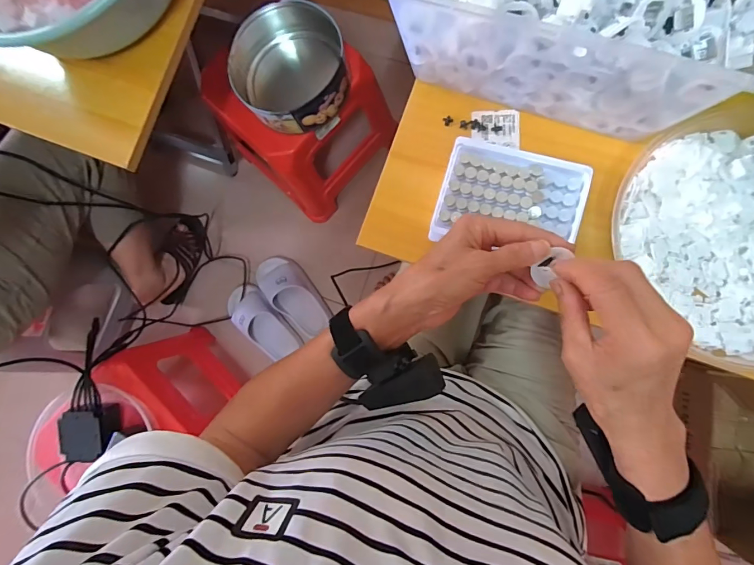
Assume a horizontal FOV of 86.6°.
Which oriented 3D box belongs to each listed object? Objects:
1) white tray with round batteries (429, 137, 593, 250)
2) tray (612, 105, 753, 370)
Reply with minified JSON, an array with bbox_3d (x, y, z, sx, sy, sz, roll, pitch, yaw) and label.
[{"bbox_3d":[0.130,-0.082,0.397,0.132,0.039,0.098,13,87,8],"label":"white tray with round batteries"},{"bbox_3d":[0.341,-0.044,0.361,0.209,0.032,0.228,0,86,7],"label":"tray"}]

